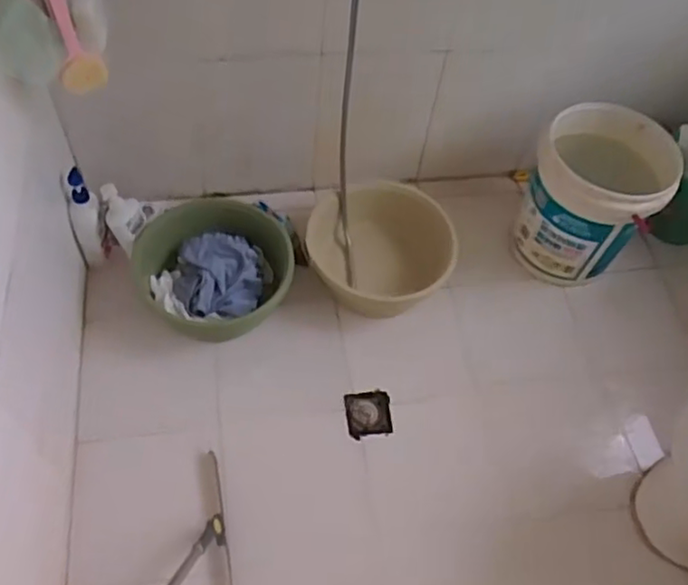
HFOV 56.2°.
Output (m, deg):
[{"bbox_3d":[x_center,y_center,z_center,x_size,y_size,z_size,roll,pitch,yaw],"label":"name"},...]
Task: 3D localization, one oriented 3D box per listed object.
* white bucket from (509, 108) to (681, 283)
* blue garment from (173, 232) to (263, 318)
[{"bbox_3d":[0.602,-0.223,1.599,0.308,0.373,0.273,29,58,15],"label":"white bucket"},{"bbox_3d":[-0.298,-0.039,1.521,0.200,0.061,0.203,2,55,-3],"label":"blue garment"}]

